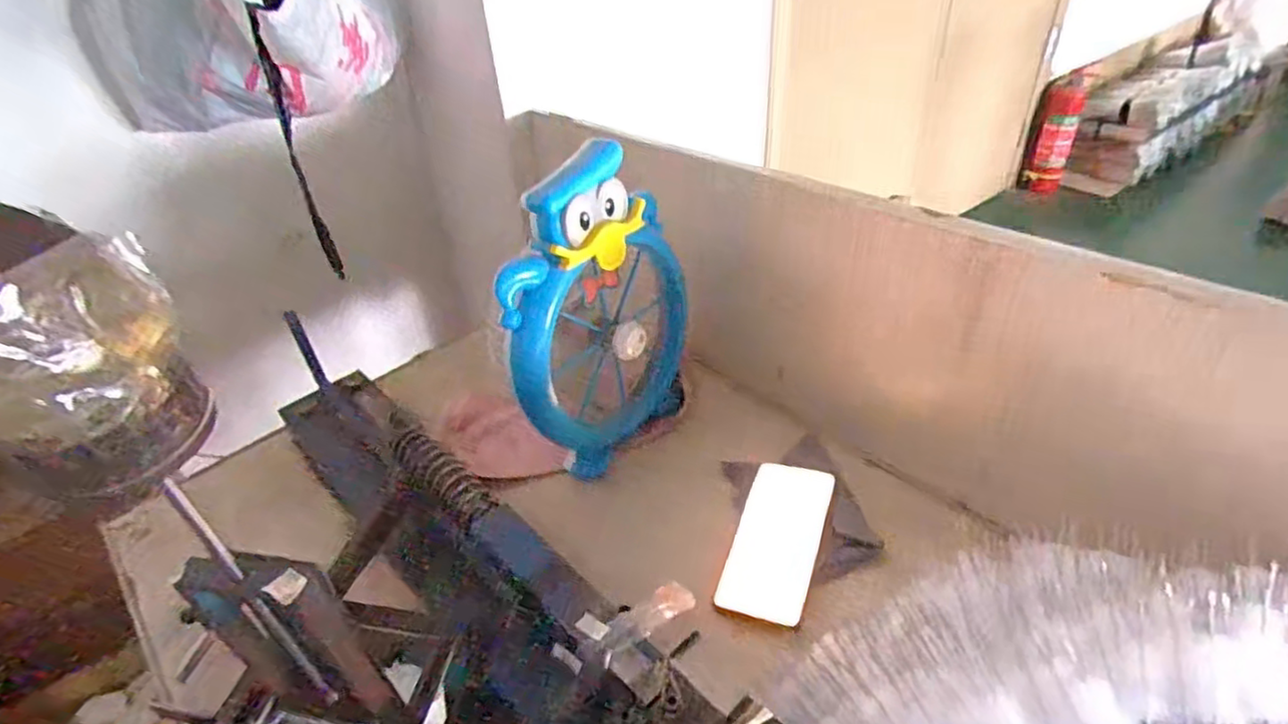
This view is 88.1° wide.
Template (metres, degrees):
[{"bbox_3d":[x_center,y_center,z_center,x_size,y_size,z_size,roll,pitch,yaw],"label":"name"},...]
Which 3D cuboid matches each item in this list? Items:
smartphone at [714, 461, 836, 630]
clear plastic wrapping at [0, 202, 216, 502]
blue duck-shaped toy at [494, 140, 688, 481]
[{"bbox_3d":[0.119,0.157,0.596,0.075,0.007,0.158,5,43,27],"label":"smartphone"},{"bbox_3d":[-0.186,-0.005,0.212,0.059,0.093,0.063,24,46,33],"label":"clear plastic wrapping"},{"bbox_3d":[-0.036,-0.041,0.653,0.068,0.297,0.221,24,46,33],"label":"blue duck-shaped toy"}]

